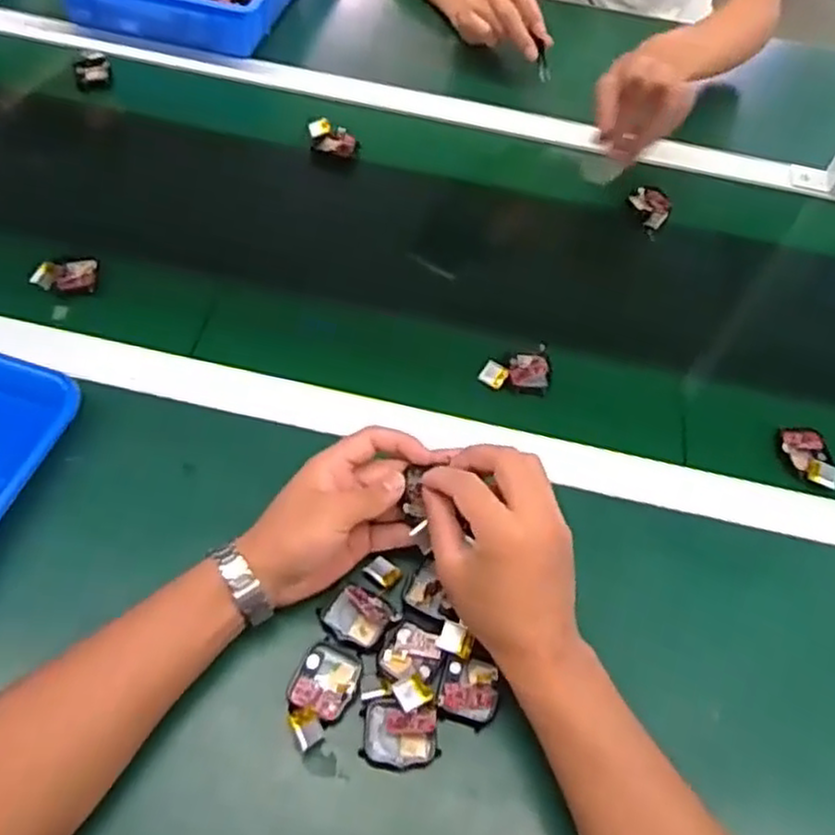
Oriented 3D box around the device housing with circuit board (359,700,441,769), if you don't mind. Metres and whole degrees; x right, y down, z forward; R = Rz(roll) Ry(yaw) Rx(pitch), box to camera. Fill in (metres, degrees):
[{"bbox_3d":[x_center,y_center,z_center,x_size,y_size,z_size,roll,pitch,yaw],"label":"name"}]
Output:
[{"bbox_3d":[-0.011,0.192,0.449,0.046,0.016,0.036,5,55,-2],"label":"device housing with circuit board"}]

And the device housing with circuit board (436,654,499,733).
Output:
[{"bbox_3d":[0.033,0.173,0.470,0.037,0.009,0.042,15,56,5],"label":"device housing with circuit board"}]

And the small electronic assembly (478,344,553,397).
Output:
[{"bbox_3d":[0.084,-0.041,0.618,0.055,0.023,0.035,15,56,5],"label":"small electronic assembly"}]

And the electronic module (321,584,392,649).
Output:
[{"bbox_3d":[-0.040,0.131,0.489,0.040,0.011,0.034,27,58,13],"label":"electronic module"}]

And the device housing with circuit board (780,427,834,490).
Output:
[{"bbox_3d":[0.316,0.030,0.596,0.041,0.008,0.055,14,56,4],"label":"device housing with circuit board"}]

